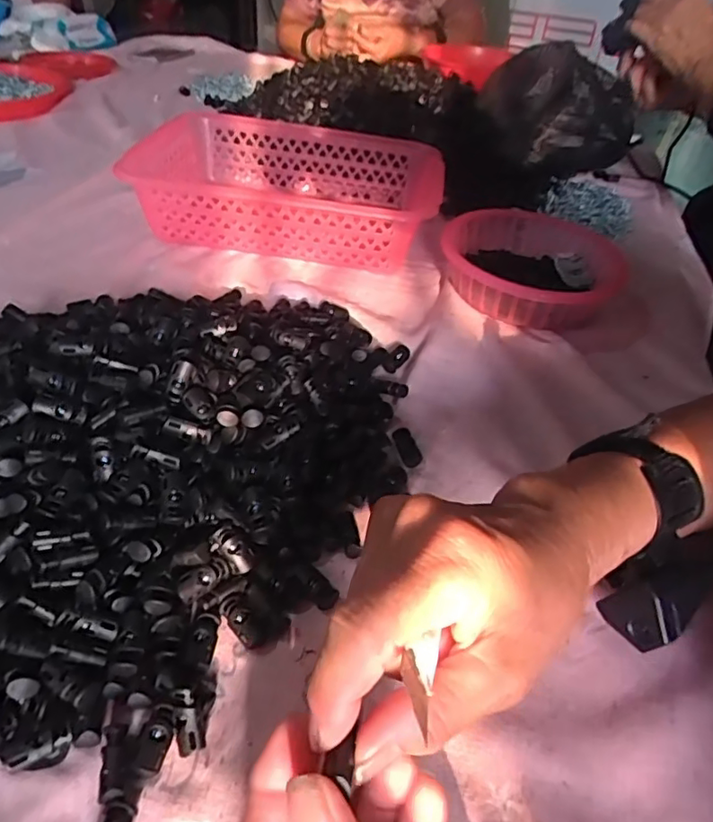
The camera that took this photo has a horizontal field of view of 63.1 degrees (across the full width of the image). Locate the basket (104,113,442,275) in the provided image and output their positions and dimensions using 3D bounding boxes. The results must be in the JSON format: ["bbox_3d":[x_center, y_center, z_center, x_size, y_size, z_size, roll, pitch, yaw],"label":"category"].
[{"bbox_3d":[-0.065,-0.242,0.639,0.307,0.075,0.211,8,42,2],"label":"basket"}]

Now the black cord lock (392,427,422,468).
[{"bbox_3d":[0.034,0.024,0.395,0.015,0.007,0.031,-10,44,-18],"label":"black cord lock"}]

